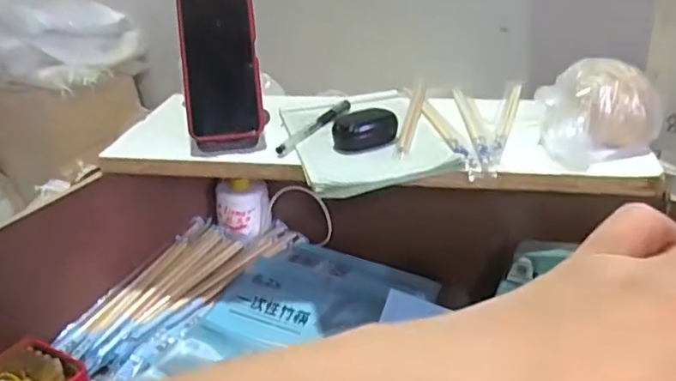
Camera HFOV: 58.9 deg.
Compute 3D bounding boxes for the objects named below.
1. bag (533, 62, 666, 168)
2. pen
[{"bbox_3d":[0.248,-0.075,0.574,0.111,0.077,0.095,13,32,26],"label":"bag"},{"bbox_3d":[-0.025,-0.072,0.663,0.015,0.009,0.141,14,33,27],"label":"pen"}]

